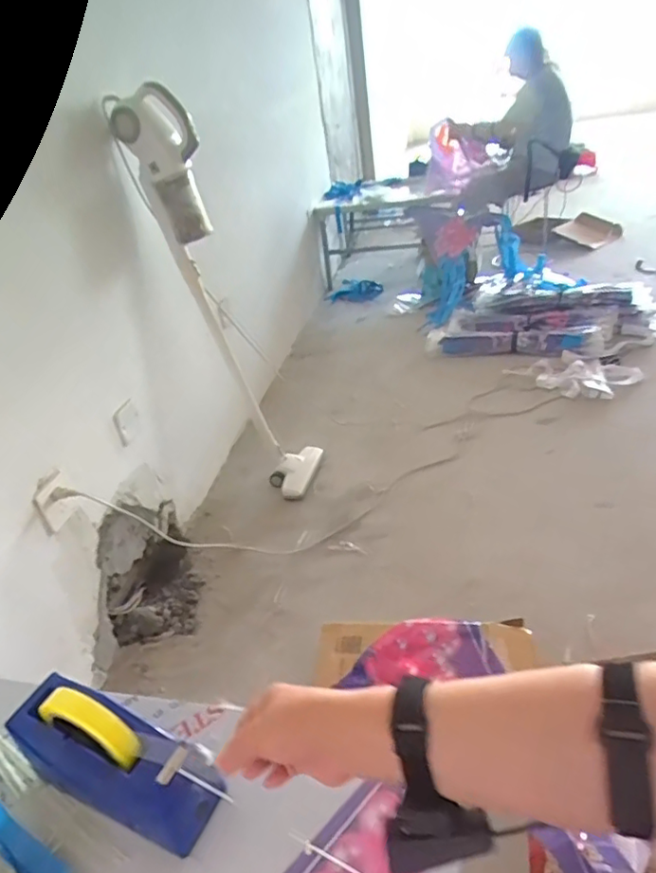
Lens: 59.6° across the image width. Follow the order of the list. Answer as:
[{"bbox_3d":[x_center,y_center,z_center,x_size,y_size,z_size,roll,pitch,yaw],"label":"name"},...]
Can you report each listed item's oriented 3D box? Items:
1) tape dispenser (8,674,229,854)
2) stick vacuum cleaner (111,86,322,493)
[{"bbox_3d":[-0.208,0.310,0.555,0.204,0.135,0.066,7,32,25],"label":"tape dispenser"},{"bbox_3d":[-0.257,-0.312,1.539,0.332,1.060,0.149,1,32,16],"label":"stick vacuum cleaner"}]

